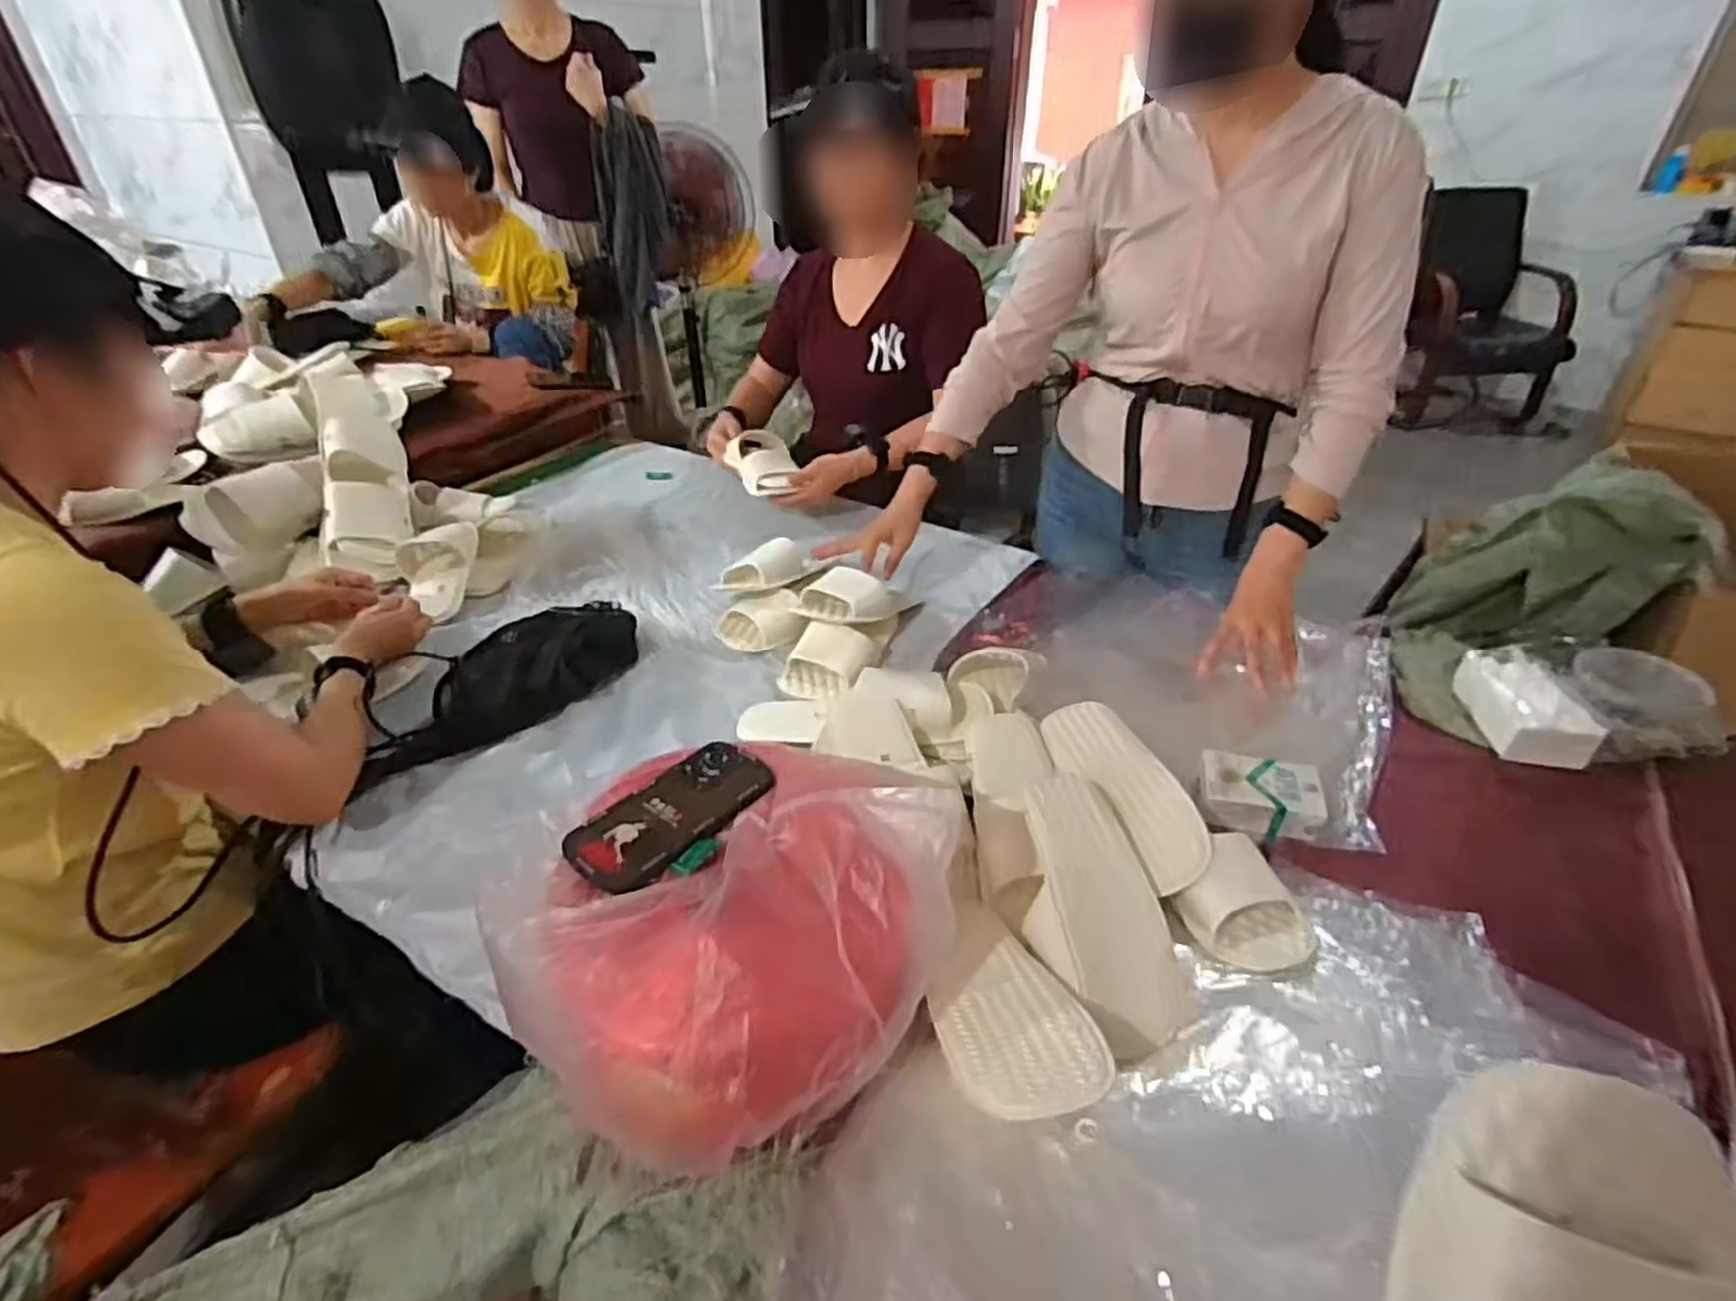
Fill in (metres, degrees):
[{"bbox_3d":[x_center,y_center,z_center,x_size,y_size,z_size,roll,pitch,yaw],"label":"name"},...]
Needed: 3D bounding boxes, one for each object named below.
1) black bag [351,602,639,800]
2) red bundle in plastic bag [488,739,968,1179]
[{"bbox_3d":[-0.406,0.032,0.920,0.122,0.060,0.340,20,39,26],"label":"black bag"},{"bbox_3d":[-0.096,0.186,0.577,0.301,0.121,0.293,0,35,0],"label":"red bundle in plastic bag"}]

